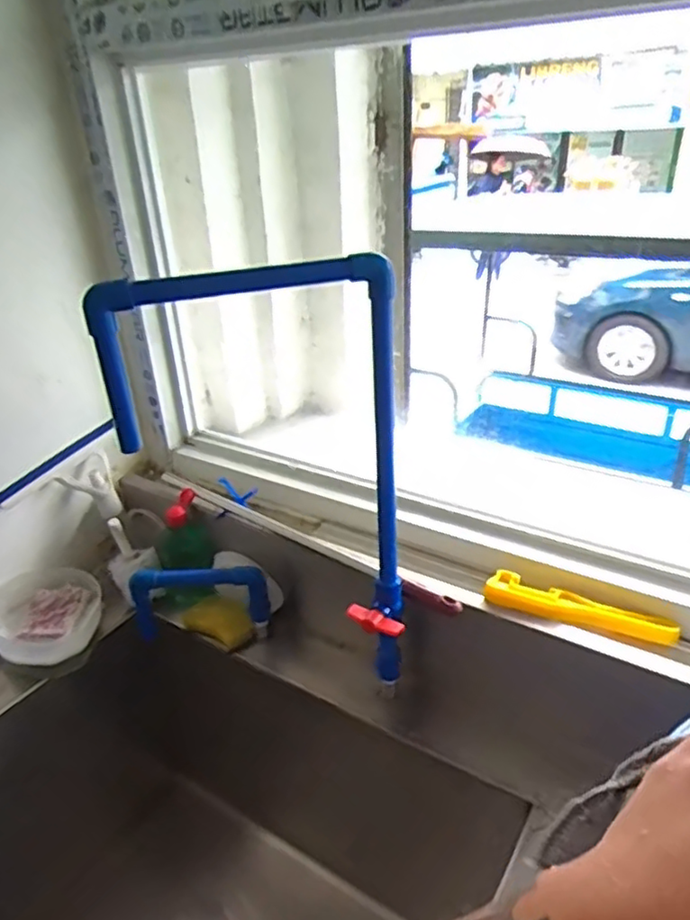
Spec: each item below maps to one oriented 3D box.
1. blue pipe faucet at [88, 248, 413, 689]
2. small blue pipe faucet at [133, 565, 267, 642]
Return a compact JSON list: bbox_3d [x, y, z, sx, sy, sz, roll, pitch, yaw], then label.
[{"bbox_3d":[-0.072,0.049,0.659,0.262,0.479,0.058,-5,29,-4],"label":"blue pipe faucet"},{"bbox_3d":[-0.194,0.194,0.877,0.178,0.099,0.044,-6,29,-5],"label":"small blue pipe faucet"}]

